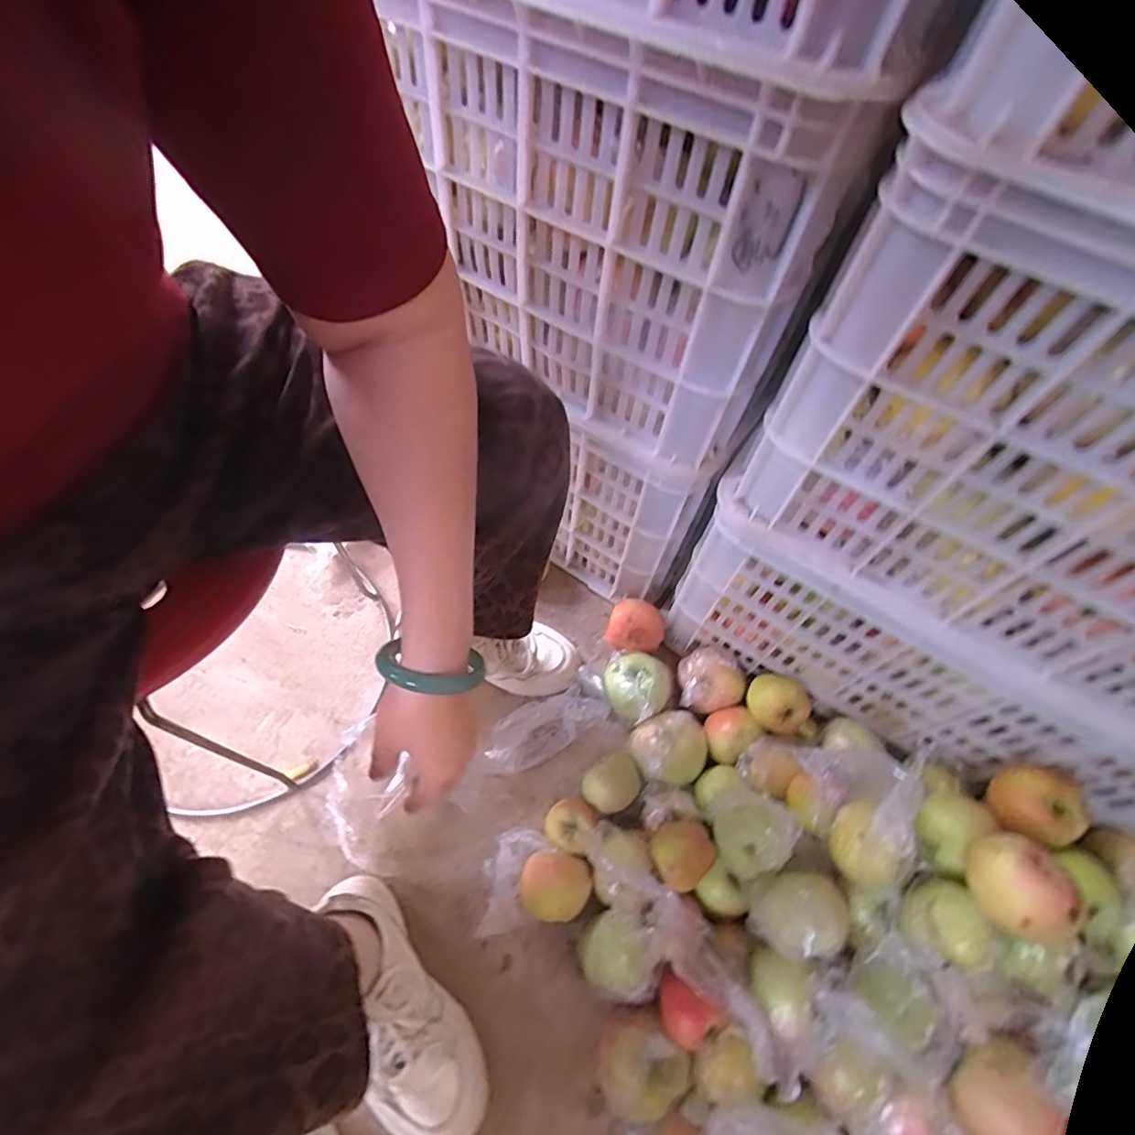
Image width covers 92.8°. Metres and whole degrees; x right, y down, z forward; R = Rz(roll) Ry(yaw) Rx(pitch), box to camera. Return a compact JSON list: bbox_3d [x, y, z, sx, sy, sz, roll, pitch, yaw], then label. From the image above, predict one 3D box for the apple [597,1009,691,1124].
[{"bbox_3d":[0.064,0.462,0.506,0.078,0.066,0.076,41,64,19],"label":"apple"}]

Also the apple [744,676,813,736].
[{"bbox_3d":[0.249,0.161,0.639,0.067,0.063,0.068,2,59,-3],"label":"apple"}]

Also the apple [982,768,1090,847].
[{"bbox_3d":[0.430,0.216,0.491,0.064,0.050,0.061,2,59,-3],"label":"apple"}]

